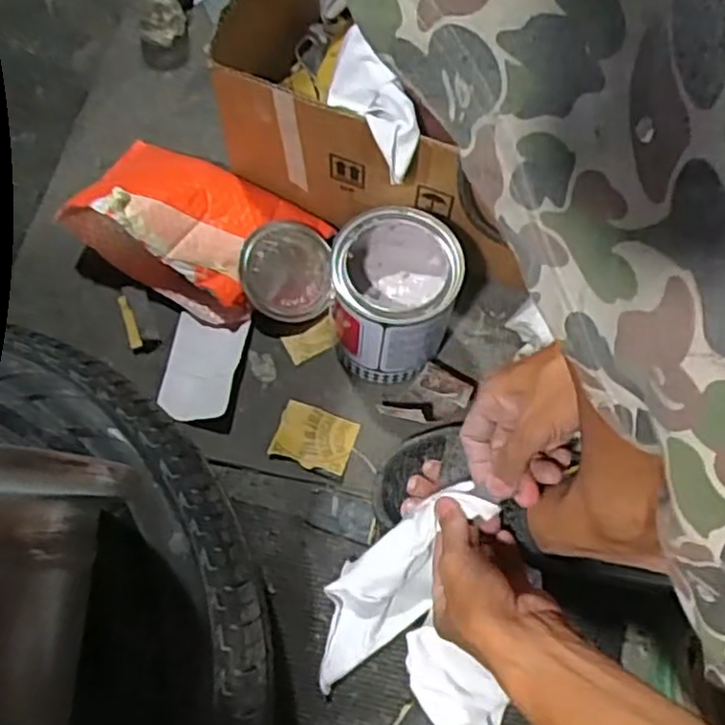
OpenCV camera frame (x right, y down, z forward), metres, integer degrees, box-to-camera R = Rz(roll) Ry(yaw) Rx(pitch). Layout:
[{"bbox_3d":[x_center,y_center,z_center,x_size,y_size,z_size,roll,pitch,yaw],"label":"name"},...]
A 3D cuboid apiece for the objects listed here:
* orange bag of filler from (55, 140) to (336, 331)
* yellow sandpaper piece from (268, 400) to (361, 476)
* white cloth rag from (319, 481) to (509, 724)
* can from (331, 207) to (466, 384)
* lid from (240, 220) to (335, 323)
[{"bbox_3d":[-0.161,-0.138,0.665,0.212,0.091,0.142,26,68,10],"label":"orange bag of filler"},{"bbox_3d":[-0.041,0.066,0.629,0.067,0.004,0.054,19,67,7],"label":"yellow sandpaper piece"},{"bbox_3d":[0.033,0.185,0.522,0.126,0.097,0.164,-4,66,-3],"label":"white cloth rag"},{"bbox_3d":[0.024,-0.055,0.618,0.107,0.129,0.107,21,67,8],"label":"can"},{"bbox_3d":[-0.071,-0.087,0.671,0.085,0.011,0.095,0,82,-16],"label":"lid"}]

